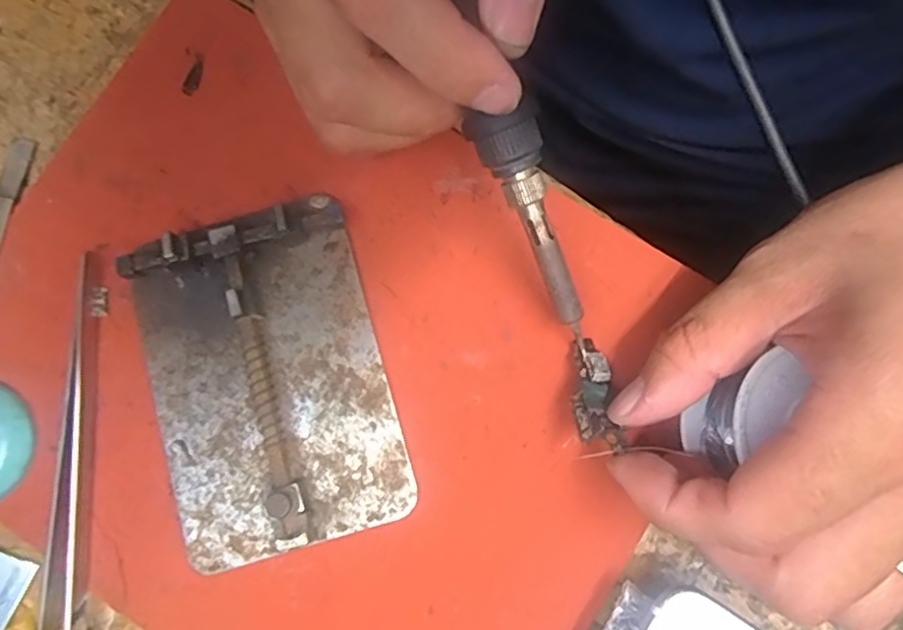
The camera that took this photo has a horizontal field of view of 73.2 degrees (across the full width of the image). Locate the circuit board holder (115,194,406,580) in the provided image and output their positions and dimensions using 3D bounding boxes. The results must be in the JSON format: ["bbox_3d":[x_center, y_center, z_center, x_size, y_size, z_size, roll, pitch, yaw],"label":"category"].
[{"bbox_3d":[-0.064,0.022,0.207,0.078,0.015,0.113,-15,79,-2],"label":"circuit board holder"}]

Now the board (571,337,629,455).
[{"bbox_3d":[0.048,0.025,0.203,0.015,0.005,0.036,3,55,1],"label":"board"}]

